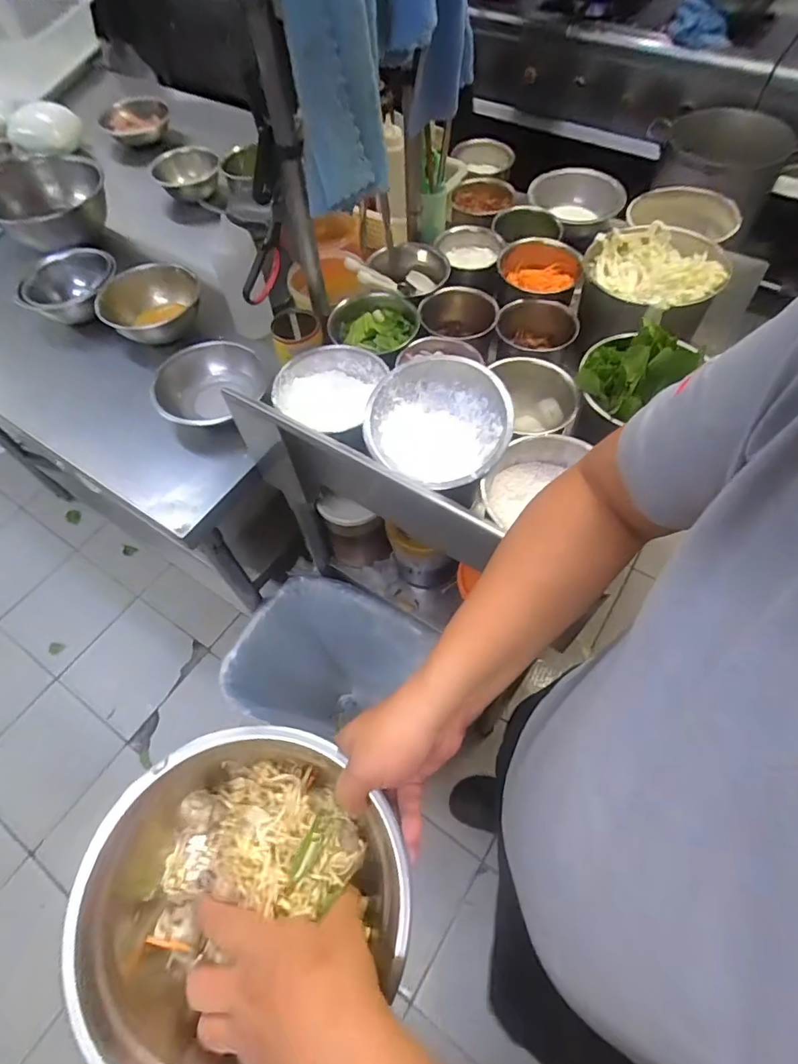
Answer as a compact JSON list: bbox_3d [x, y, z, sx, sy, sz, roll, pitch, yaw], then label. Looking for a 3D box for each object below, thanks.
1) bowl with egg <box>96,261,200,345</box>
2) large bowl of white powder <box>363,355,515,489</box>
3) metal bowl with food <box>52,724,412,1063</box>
[{"bbox_3d":[-0.426,-0.394,0.872,0.151,0.065,0.144,-1,60,2],"label":"bowl with egg"},{"bbox_3d":[0.047,-0.124,0.618,0.167,0.076,0.159,-1,60,2],"label":"large bowl of white powder"},{"bbox_3d":[-0.118,0.272,0.378,0.227,0.089,0.208,-1,60,2],"label":"metal bowl with food"}]

